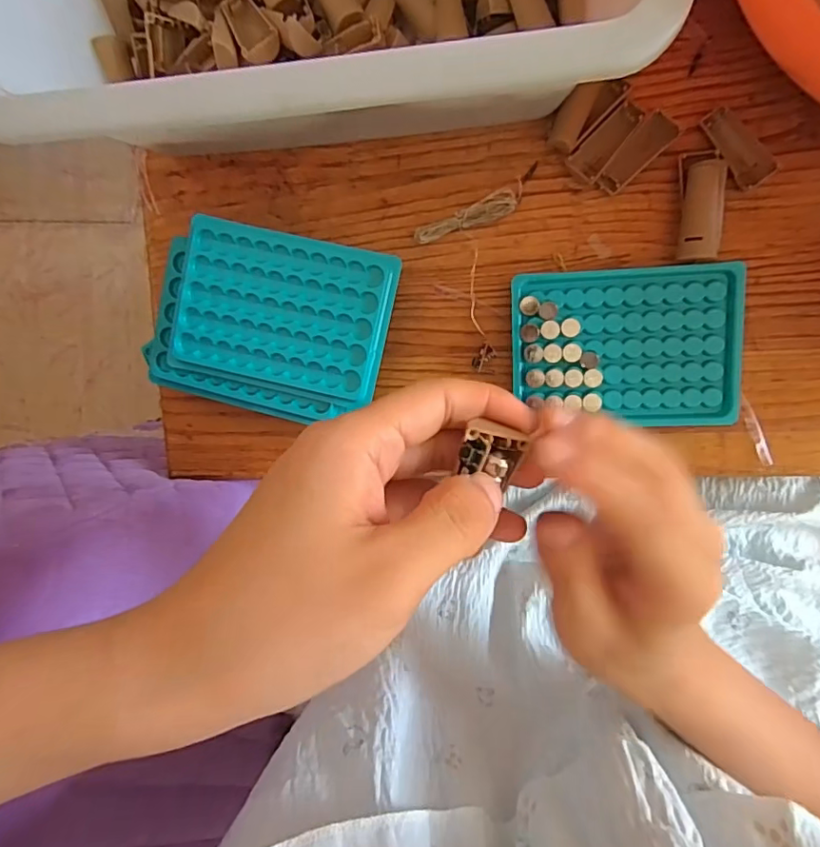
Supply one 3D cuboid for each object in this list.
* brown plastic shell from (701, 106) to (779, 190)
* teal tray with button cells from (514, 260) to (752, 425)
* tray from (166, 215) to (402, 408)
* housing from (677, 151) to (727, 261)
[{"bbox_3d":[0.188,-0.159,0.305,0.020,0.007,0.048,-35,93,9],"label":"brown plastic shell"},{"bbox_3d":[0.130,-0.046,0.326,0.130,0.014,0.093,-1,97,6],"label":"teal tray with button cells"},{"bbox_3d":[-0.077,-0.067,0.319,0.127,0.008,0.091,13,99,4],"label":"tray"},{"bbox_3d":[0.168,-0.125,0.306,0.024,0.020,0.061,0,97,6],"label":"housing"}]

